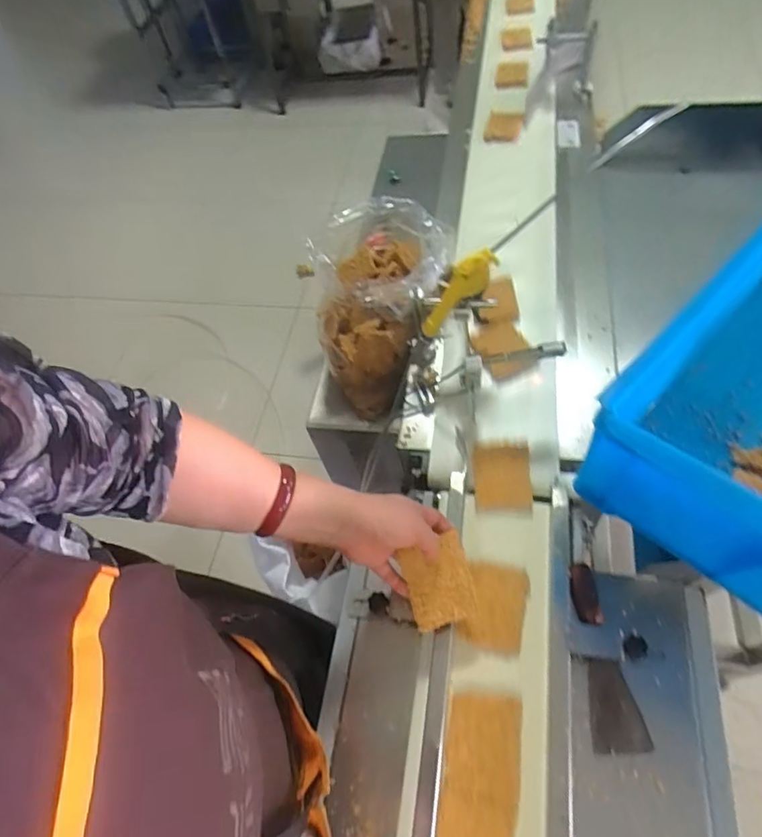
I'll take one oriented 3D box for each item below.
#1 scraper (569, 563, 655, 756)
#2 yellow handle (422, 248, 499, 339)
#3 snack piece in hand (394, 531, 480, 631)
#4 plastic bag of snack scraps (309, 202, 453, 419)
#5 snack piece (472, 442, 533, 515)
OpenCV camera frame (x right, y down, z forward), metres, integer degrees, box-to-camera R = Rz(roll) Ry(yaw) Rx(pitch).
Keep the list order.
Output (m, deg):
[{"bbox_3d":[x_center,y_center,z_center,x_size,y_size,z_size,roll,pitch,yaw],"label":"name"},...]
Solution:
[{"bbox_3d":[0.227,0.238,0.535,0.048,0.015,0.174,-6,57,4],"label":"scraper"},{"bbox_3d":[0.099,-0.161,0.690,0.054,0.142,0.016,5,52,-33],"label":"yellow handle"},{"bbox_3d":[0.061,0.171,0.547,0.069,0.011,0.083,-16,79,-12],"label":"snack piece in hand"},{"bbox_3d":[-0.002,-0.167,0.826,0.192,0.232,0.241,13,60,15],"label":"plastic bag of snack scraps"},{"bbox_3d":[0.155,0.075,0.673,0.068,0.004,0.096,-6,60,17],"label":"snack piece"}]

